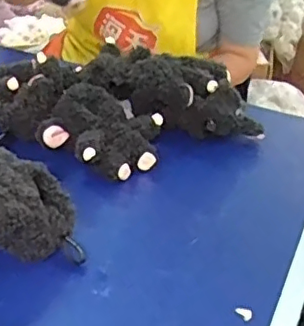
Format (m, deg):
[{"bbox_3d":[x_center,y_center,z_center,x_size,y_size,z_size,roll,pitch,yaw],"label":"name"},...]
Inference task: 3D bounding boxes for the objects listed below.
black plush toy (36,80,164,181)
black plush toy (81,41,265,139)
[{"bbox_3d":[-0.052,-0.036,0.661,0.125,0.054,0.109,15,34,15],"label":"black plush toy"},{"bbox_3d":[0.023,-0.089,0.723,0.228,0.065,0.097,18,35,20],"label":"black plush toy"}]

